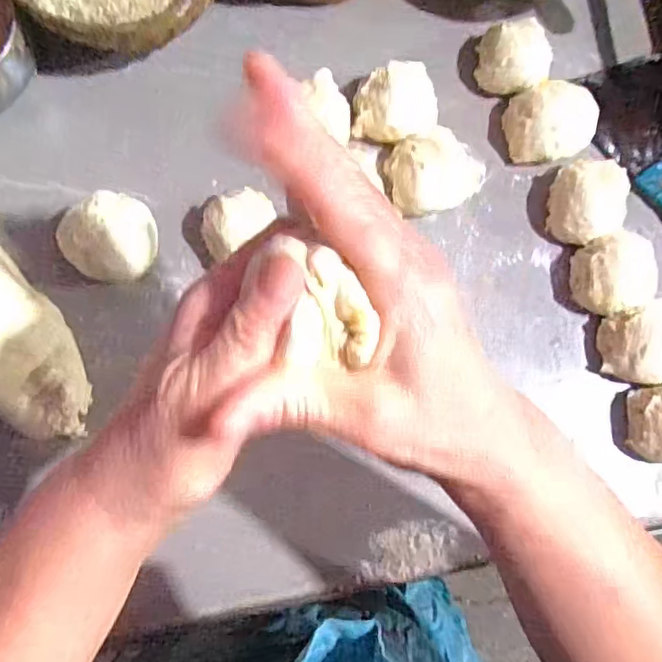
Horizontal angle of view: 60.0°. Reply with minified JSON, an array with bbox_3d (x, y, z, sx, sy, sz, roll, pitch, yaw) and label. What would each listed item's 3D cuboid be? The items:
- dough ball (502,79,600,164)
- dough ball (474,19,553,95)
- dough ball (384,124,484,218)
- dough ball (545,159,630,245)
[{"bbox_3d":[0.159,-0.152,0.420,0.064,0.031,0.054,-20,86,-7],"label":"dough ball"},{"bbox_3d":[0.135,-0.199,0.425,0.050,0.029,0.049,1,83,-5],"label":"dough ball"},{"bbox_3d":[0.077,-0.114,0.407,0.073,0.028,0.056,-15,85,-7],"label":"dough ball"},{"bbox_3d":[0.182,-0.091,0.411,0.051,0.030,0.060,17,82,-3],"label":"dough ball"}]

